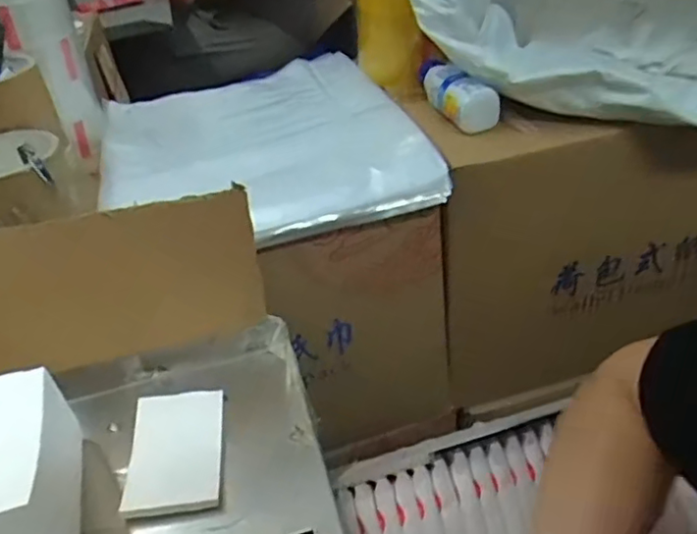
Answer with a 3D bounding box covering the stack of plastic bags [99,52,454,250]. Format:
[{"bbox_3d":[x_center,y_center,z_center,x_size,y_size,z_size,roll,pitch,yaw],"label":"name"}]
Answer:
[{"bbox_3d":[-0.109,-0.142,0.728,0.342,0.063,0.347,-13,37,-8],"label":"stack of plastic bags"}]

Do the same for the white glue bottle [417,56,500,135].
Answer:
[{"bbox_3d":[0.118,-0.199,0.702,0.044,0.051,0.132,-15,38,-10],"label":"white glue bottle"}]

